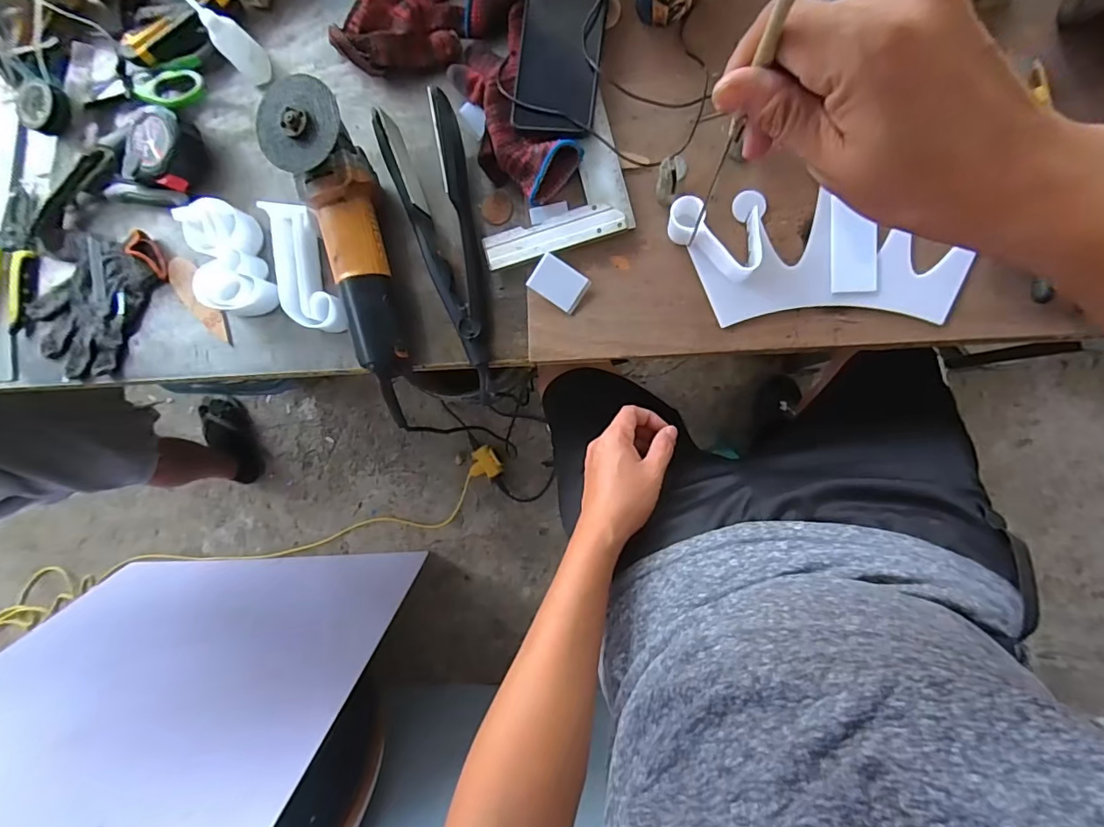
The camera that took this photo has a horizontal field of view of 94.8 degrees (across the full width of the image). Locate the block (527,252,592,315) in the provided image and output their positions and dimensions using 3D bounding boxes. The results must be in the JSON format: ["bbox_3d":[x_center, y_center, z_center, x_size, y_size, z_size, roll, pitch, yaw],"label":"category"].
[{"bbox_3d":[0.007,-0.131,0.510,0.055,0.009,0.039,36,96,7],"label":"block"}]

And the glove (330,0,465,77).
[{"bbox_3d":[-0.155,-0.448,0.547,0.134,0.040,0.166,13,93,8],"label":"glove"}]

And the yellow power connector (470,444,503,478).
[{"bbox_3d":[-0.173,0.128,1.277,0.088,0.038,0.082,-29,86,8],"label":"yellow power connector"}]

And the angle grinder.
[{"bbox_3d":[-0.206,-0.180,0.509,0.079,0.079,0.286,-19,88,9],"label":"angle grinder"}]

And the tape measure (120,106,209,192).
[{"bbox_3d":[-0.447,-0.302,0.585,0.083,0.039,0.084,18,93,8],"label":"tape measure"}]

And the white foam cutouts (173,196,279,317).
[{"bbox_3d":[-0.356,-0.173,0.569,0.094,0.039,0.137,-24,87,8],"label":"white foam cutouts"}]

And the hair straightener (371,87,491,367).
[{"bbox_3d":[-0.112,-0.178,0.524,0.076,0.055,0.272,-11,89,9],"label":"hair straightener"}]

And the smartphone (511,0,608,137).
[{"bbox_3d":[0.008,-0.359,0.498,0.080,0.014,0.167,6,87,8],"label":"smartphone"}]

